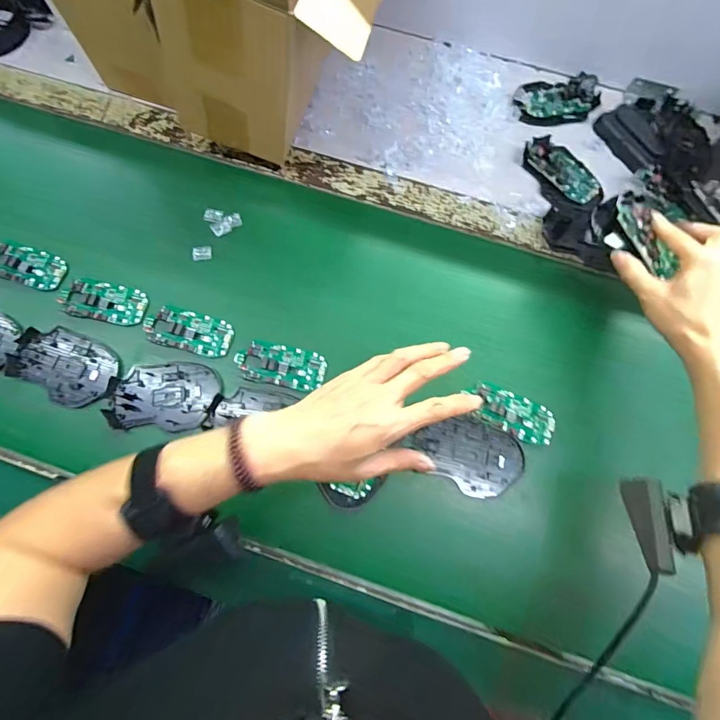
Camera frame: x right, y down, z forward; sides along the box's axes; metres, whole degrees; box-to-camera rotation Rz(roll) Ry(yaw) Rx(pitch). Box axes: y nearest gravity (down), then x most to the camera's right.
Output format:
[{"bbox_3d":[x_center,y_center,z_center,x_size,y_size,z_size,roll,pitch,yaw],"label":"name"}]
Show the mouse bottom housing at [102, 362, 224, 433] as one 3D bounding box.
[{"bbox_3d":[-0.205,0.038,0.419,0.105,0.013,0.071,3,75,-1],"label":"mouse bottom housing"}]

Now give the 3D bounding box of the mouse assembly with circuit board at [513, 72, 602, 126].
[{"bbox_3d":[0.272,-0.359,0.539,0.115,0.020,0.069,-11,76,-5],"label":"mouse assembly with circuit board"}]

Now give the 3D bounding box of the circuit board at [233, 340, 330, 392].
[{"bbox_3d":[-0.087,0.005,0.431,0.097,0.008,0.045,10,75,1],"label":"circuit board"}]

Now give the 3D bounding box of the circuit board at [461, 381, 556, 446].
[{"bbox_3d":[0.164,0.056,0.421,0.092,0.007,0.046,23,76,4],"label":"circuit board"}]

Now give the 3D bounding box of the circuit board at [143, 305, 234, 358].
[{"bbox_3d":[-0.190,-0.033,0.437,0.092,0.005,0.046,14,75,2],"label":"circuit board"}]

